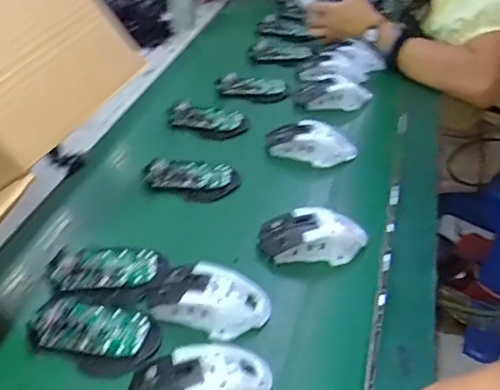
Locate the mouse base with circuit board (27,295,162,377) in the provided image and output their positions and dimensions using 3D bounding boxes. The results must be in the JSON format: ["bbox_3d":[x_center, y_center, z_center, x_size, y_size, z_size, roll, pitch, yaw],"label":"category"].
[{"bbox_3d":[-0.141,0.120,0.522,0.111,0.017,0.067,16,40,18],"label":"mouse base with circuit board"}]

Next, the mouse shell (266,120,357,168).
[{"bbox_3d":[0.080,-0.069,0.767,0.117,0.037,0.056,18,40,20],"label":"mouse shell"}]

